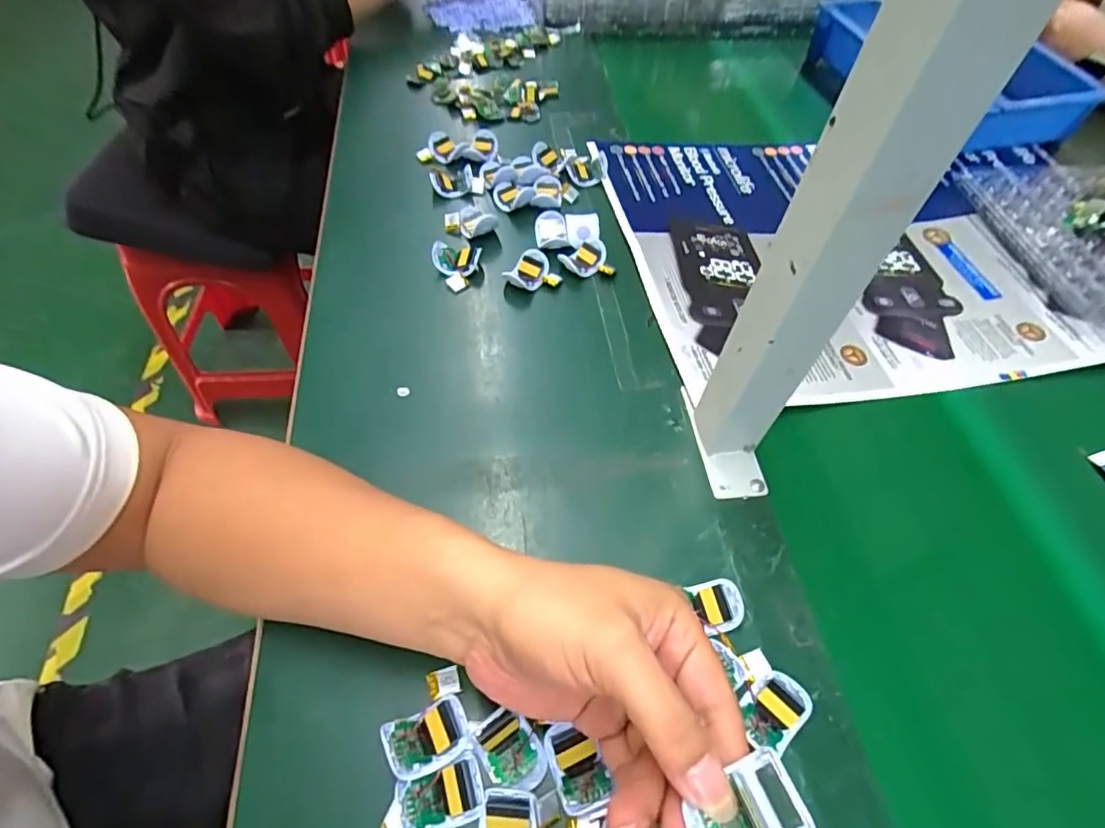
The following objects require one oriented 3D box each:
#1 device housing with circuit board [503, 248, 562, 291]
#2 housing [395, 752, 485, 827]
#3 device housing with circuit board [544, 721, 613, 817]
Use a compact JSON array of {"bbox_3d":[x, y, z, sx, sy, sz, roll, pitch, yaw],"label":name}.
[{"bbox_3d":[-0.020,-0.128,0.508,0.048,0.025,0.031,-14,57,-11],"label":"device housing with circuit board"},{"bbox_3d":[-0.056,0.193,0.282,0.042,0.011,0.028,-15,57,-11],"label":"housing"},{"bbox_3d":[0.013,0.183,0.292,0.026,0.011,0.039,-17,58,-13],"label":"device housing with circuit board"}]

